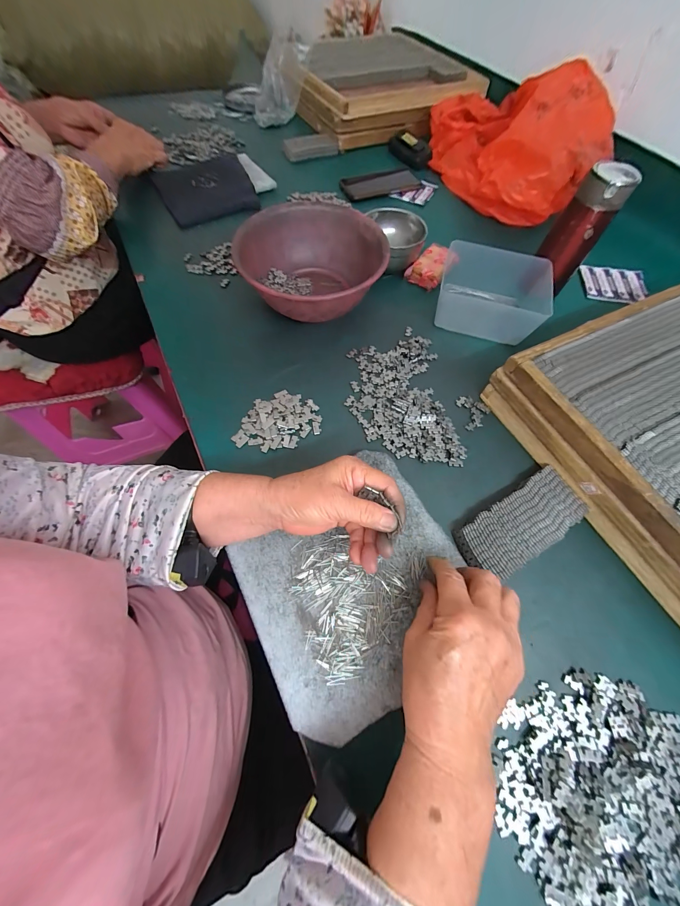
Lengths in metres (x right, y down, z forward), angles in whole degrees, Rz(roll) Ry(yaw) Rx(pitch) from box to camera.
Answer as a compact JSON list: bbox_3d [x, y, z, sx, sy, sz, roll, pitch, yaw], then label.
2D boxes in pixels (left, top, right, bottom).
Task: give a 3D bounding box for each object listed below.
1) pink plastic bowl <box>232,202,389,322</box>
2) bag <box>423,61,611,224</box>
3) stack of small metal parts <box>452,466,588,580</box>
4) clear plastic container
[{"bbox_3d":[-0.040,-0.269,0.461,0.202,0.089,0.206,1,63,-1],"label":"pink plastic bowl"},{"bbox_3d":[0.337,-0.645,0.610,0.275,0.156,0.398,5,63,1],"label":"bag"},{"bbox_3d":[0.199,0.078,0.335,0.149,0.018,0.062,-28,67,-15],"label":"stack of small metal parts"},{"bbox_3d":[0.231,-0.250,0.475,0.145,0.062,0.144,17,64,7],"label":"clear plastic container"}]

